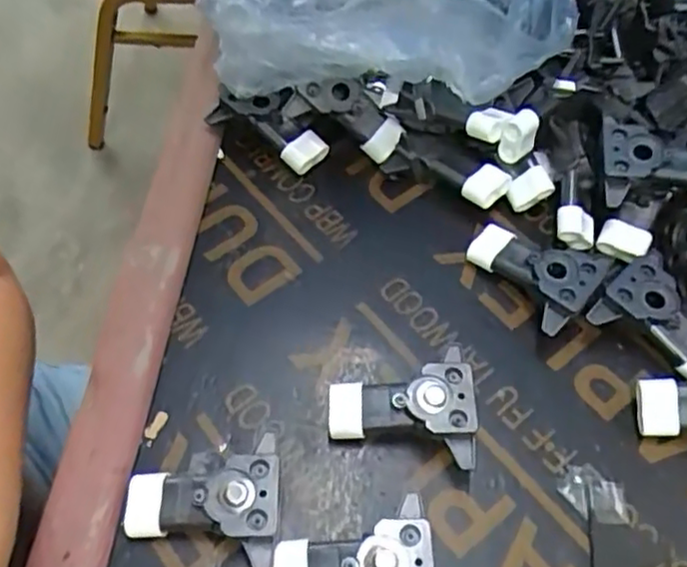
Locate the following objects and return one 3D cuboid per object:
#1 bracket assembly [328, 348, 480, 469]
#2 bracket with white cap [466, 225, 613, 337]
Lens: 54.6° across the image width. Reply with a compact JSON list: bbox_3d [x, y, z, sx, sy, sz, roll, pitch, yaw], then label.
[{"bbox_3d":[0.026,0.059,0.305,0.063,0.026,0.048,-2,58,1],"label":"bracket assembly"},{"bbox_3d":[0.096,-0.007,0.344,0.066,0.024,0.052,31,64,20],"label":"bracket with white cap"}]

